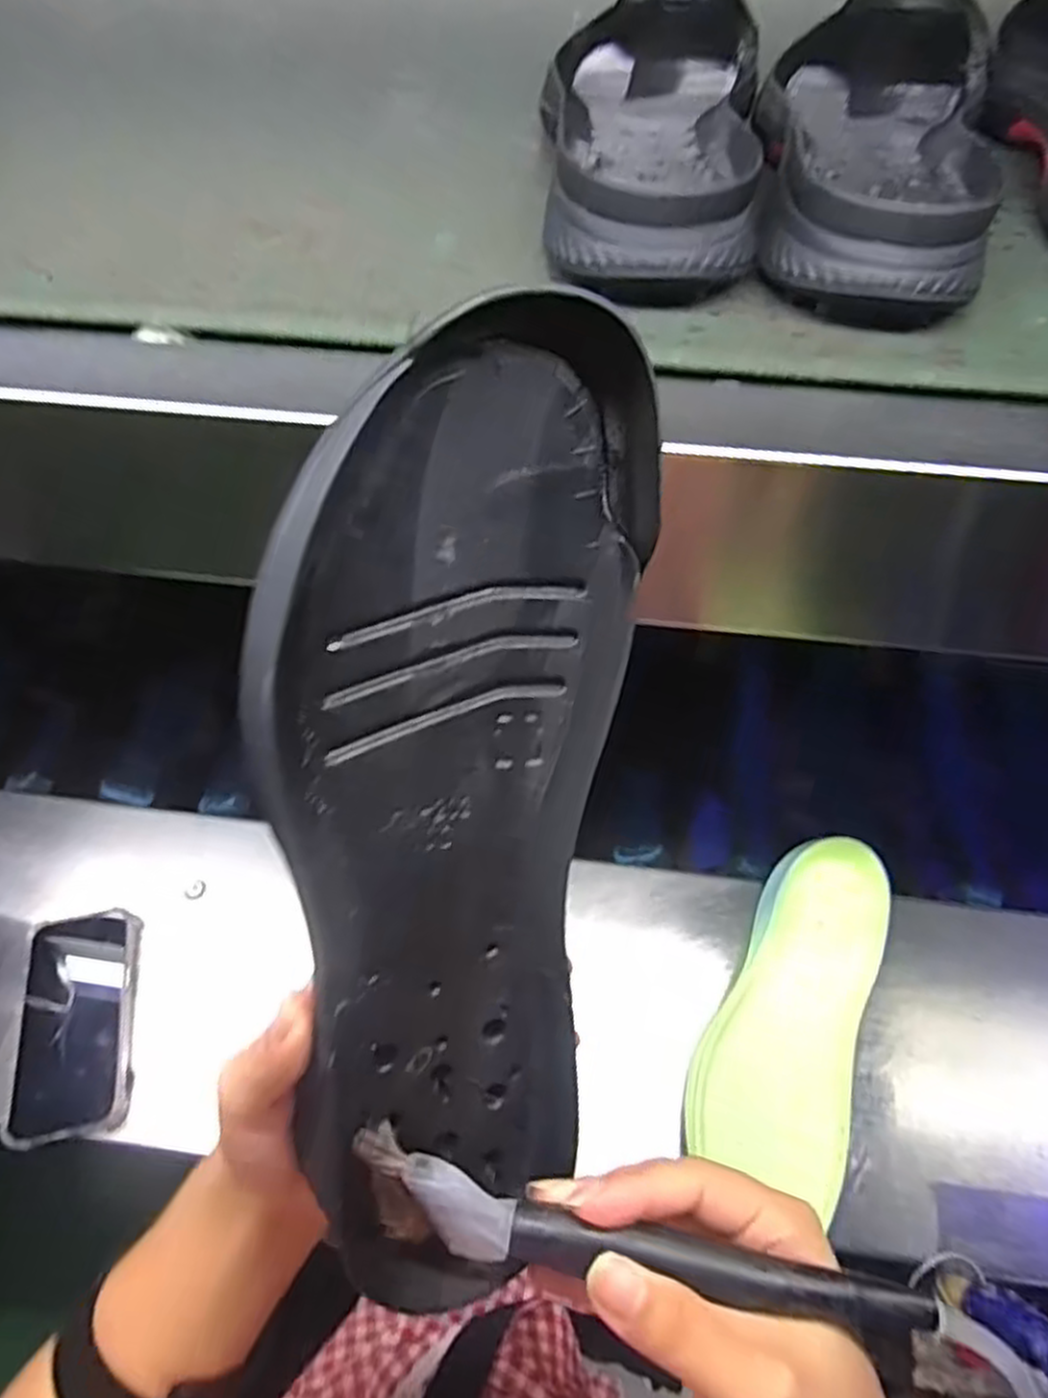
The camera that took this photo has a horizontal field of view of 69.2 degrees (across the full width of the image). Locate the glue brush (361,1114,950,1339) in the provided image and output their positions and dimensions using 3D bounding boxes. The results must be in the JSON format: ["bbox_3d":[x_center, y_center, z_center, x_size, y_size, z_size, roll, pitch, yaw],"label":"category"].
[{"bbox_3d":[0.032,0.167,0.231,0.169,0.028,0.025,10,57,8],"label":"glue brush"}]

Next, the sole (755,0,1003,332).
[{"bbox_3d":[0.171,-0.279,0.368,0.098,0.045,0.297,14,58,11],"label":"sole"}]

